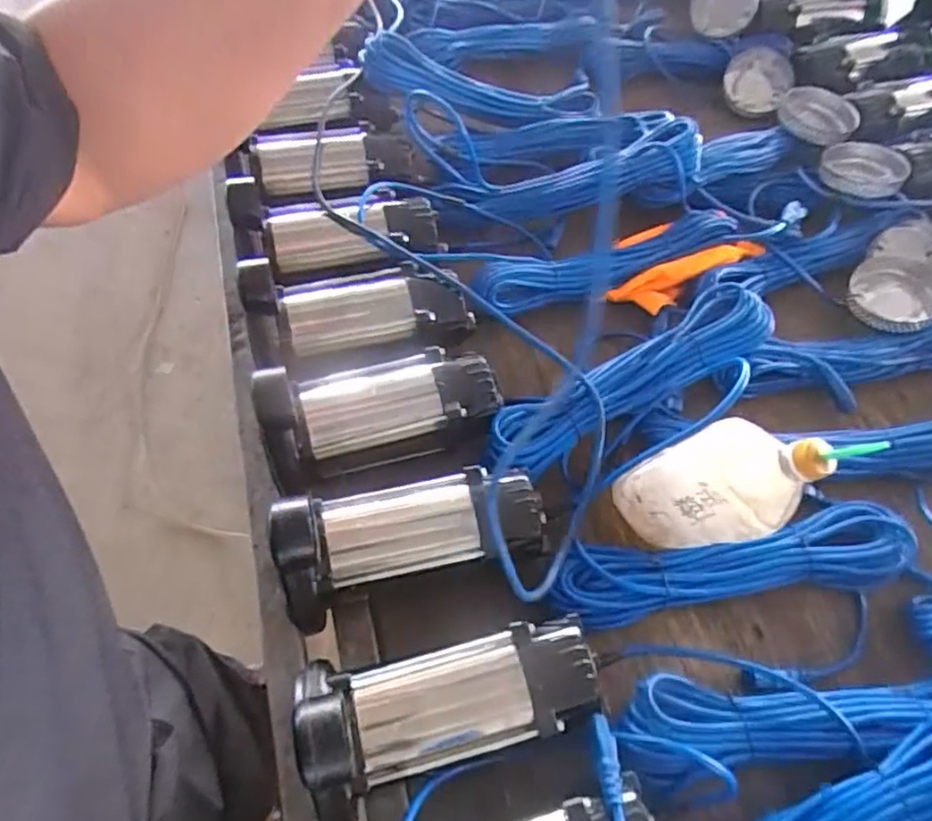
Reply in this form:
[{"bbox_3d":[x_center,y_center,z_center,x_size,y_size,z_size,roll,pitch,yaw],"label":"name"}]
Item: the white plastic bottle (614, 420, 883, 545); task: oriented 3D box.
[{"bbox_3d":[0.230,0.061,0.555,0.078,0.235,0.085,28,56,-23],"label":"white plastic bottle"}]

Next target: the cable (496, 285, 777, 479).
[{"bbox_3d":[0.179,-0.029,0.672,0.338,0.076,0.110,-27,64,-18],"label":"cable"}]

